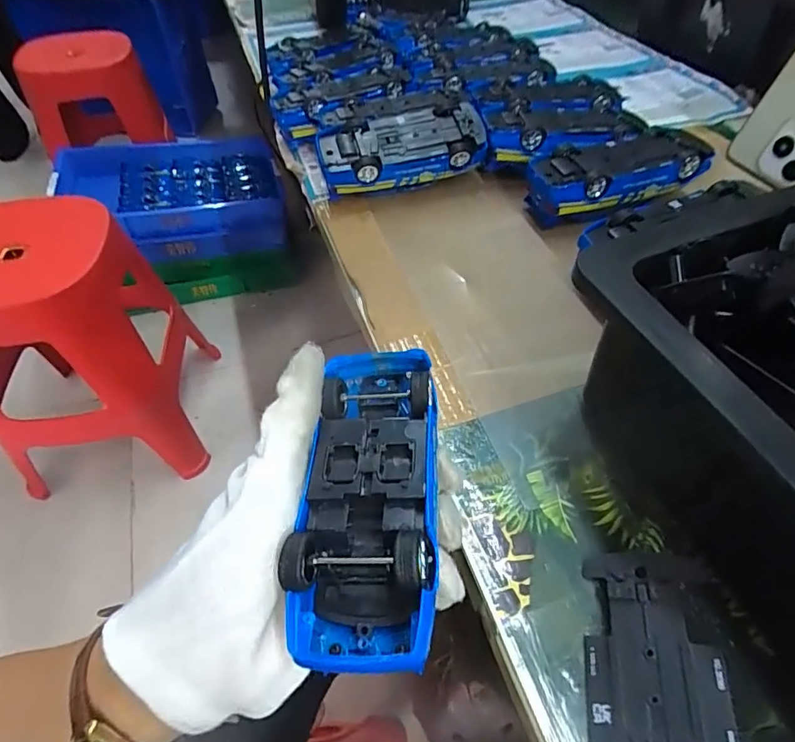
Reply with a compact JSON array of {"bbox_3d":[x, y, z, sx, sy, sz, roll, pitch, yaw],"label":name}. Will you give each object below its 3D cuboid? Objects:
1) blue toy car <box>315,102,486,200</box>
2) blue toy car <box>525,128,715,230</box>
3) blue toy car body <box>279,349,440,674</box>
[{"bbox_3d":[0.002,-0.174,0.397,0.127,0.048,0.059,-12,53,-6],"label":"blue toy car"},{"bbox_3d":[0.162,-0.149,0.373,0.131,0.038,0.063,-16,54,-9],"label":"blue toy car"},{"bbox_3d":[-0.010,0.046,0.200,0.051,0.030,0.130,0,54,4],"label":"blue toy car body"}]

